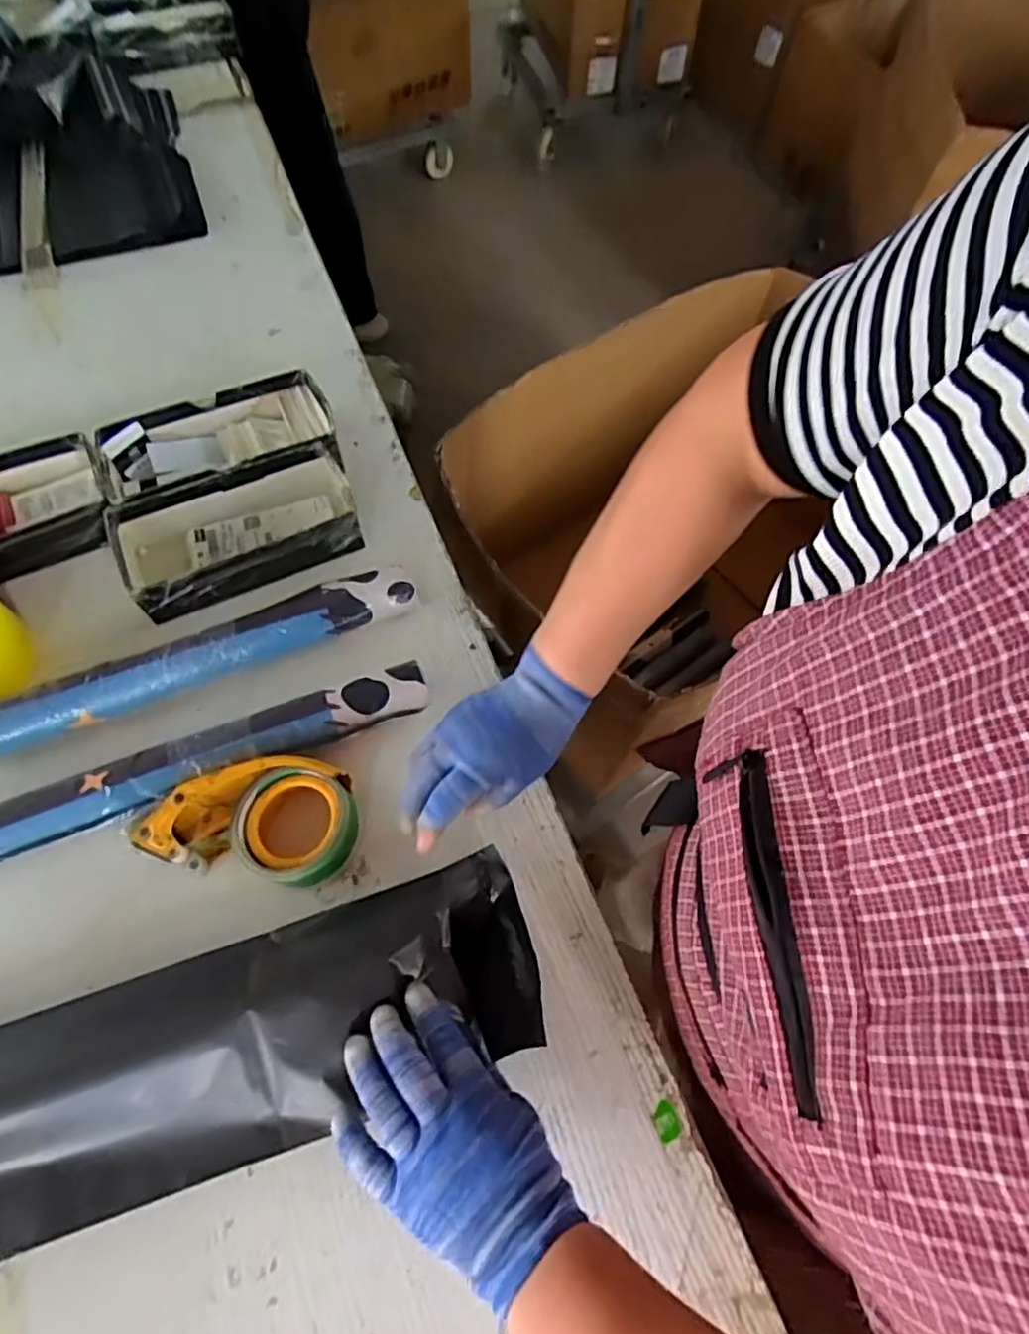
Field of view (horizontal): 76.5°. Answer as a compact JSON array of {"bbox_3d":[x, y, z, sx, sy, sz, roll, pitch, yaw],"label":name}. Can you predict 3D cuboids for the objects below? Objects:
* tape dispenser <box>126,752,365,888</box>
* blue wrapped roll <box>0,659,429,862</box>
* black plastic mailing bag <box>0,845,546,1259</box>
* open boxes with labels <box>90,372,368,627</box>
[{"bbox_3d":[-0.197,0.113,0.501,0.140,0.058,0.086,8,64,2],"label":"tape dispenser"},{"bbox_3d":[-0.253,0.075,0.518,0.381,0.040,0.047,-21,67,-11],"label":"blue wrapped roll"},{"bbox_3d":[-0.210,0.254,0.418,0.465,0.043,0.134,-17,66,-14],"label":"black plastic mailing bag"},{"bbox_3d":[-0.277,-0.171,0.646,0.223,0.064,0.207,-21,67,-11],"label":"open boxes with labels"}]

